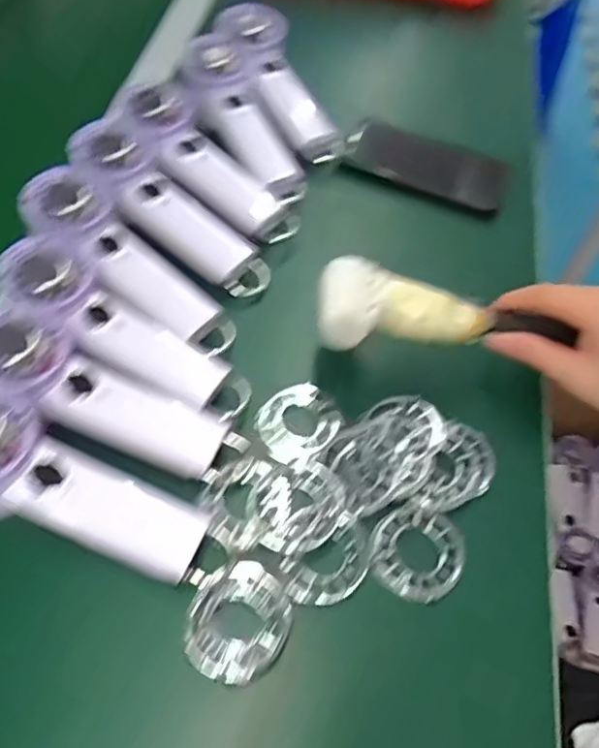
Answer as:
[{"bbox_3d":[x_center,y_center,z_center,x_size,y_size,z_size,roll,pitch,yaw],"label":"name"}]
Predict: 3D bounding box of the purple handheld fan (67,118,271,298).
[{"bbox_3d":[-0.106,-0.137,0.512,0.196,0.029,0.054,42,63,2],"label":"purple handheld fan"}]

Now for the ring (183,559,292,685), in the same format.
[{"bbox_3d":[-0.034,0.142,0.358,0.054,0.020,0.066,24,59,13],"label":"ring"}]

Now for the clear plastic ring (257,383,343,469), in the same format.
[{"bbox_3d":[-0.001,0.034,0.439,0.062,0.007,0.053,-39,66,-24],"label":"clear plastic ring"}]

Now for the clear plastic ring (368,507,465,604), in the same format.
[{"bbox_3d":[0.074,0.113,0.393,0.057,0.012,0.058,1,57,-1],"label":"clear plastic ring"}]

